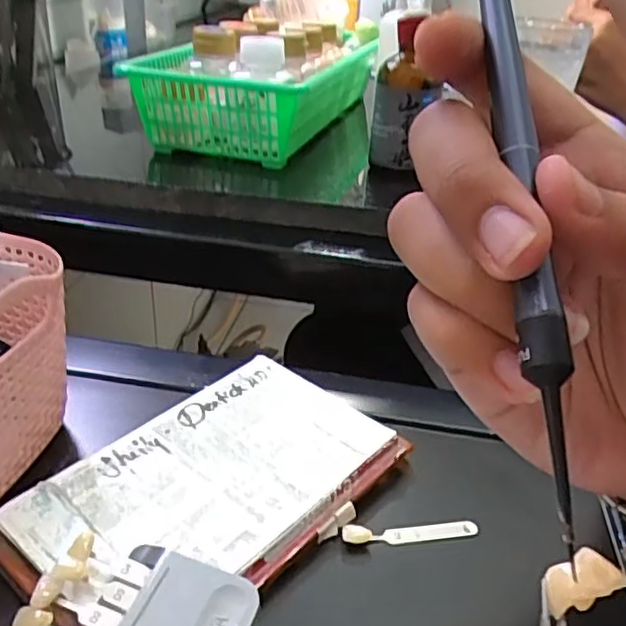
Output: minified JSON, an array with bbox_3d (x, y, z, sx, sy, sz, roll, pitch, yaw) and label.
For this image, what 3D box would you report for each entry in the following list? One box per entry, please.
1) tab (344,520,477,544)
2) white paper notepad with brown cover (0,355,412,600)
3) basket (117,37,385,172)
[{"bbox_3d":[0.039,0.087,0.256,0.055,0.005,0.007,-2,31,-8],"label":"tab"},{"bbox_3d":[-0.039,0.070,0.261,0.090,0.017,0.148,25,38,33],"label":"white paper notepad with brown cover"},{"bbox_3d":[-0.037,-0.176,0.503,0.123,0.057,0.242,11,32,14],"label":"basket"}]

